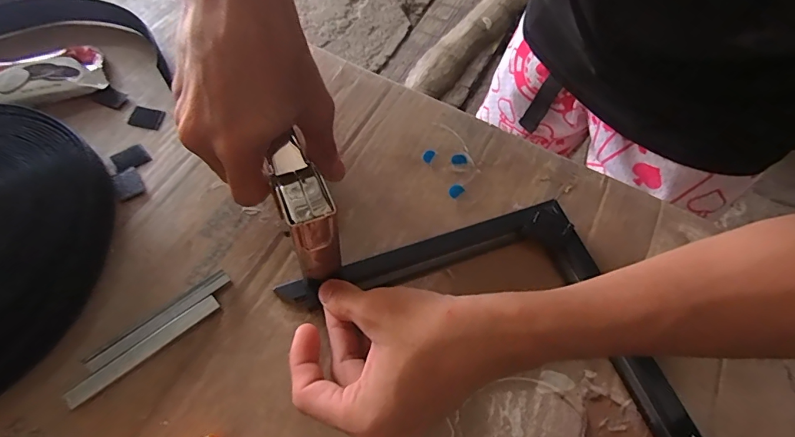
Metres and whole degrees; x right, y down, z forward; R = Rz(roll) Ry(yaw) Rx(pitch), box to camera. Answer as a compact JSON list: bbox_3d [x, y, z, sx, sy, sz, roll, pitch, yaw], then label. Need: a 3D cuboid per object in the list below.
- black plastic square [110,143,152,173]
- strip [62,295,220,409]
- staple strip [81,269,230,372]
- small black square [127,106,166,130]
[{"bbox_3d":[-0.196,-0.045,0.314,0.024,0.004,0.021,-30,68,-18],"label":"black plastic square"},{"bbox_3d":[-0.147,0.075,0.251,0.087,0.008,0.010,-37,71,-20],"label":"strip"},{"bbox_3d":[-0.144,0.060,0.260,0.087,0.004,0.012,-38,71,-21],"label":"staple strip"},{"bbox_3d":[-0.195,-0.079,0.334,0.026,0.004,0.019,14,62,4],"label":"small black square"}]

